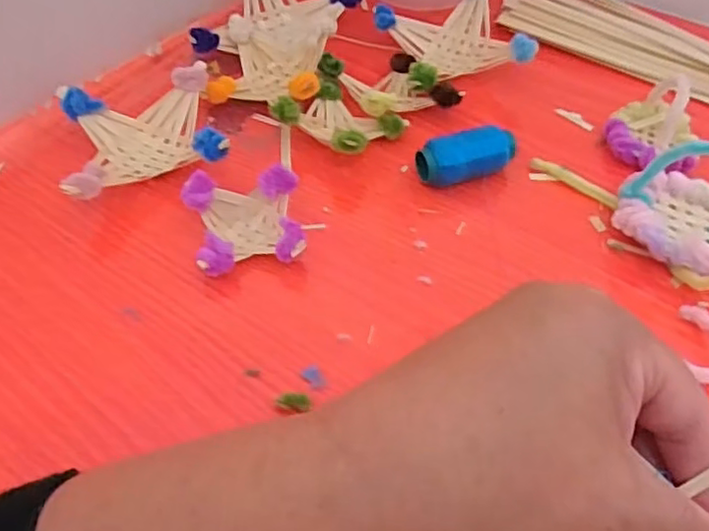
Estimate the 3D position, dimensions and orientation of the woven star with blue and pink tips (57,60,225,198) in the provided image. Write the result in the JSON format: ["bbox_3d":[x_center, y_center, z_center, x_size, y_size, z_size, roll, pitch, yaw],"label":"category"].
[{"bbox_3d":[-0.116,-0.069,0.366,0.086,0.035,0.078,-18,54,-14],"label":"woven star with blue and pink tips"}]

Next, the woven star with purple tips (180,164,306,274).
[{"bbox_3d":[-0.054,-0.020,0.329,0.054,0.031,0.049,-8,52,-6],"label":"woven star with purple tips"}]

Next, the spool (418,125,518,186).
[{"bbox_3d":[0.063,-0.059,0.365,0.054,0.024,0.025,-19,54,-14],"label":"spool"}]

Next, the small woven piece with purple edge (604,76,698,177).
[{"bbox_3d":[0.179,-0.084,0.377,0.051,0.034,0.067,24,55,17],"label":"small woven piece with purple edge"}]

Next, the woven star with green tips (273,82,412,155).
[{"bbox_3d":[-0.008,-0.085,0.382,0.060,0.029,0.060,28,57,20],"label":"woven star with green tips"}]

